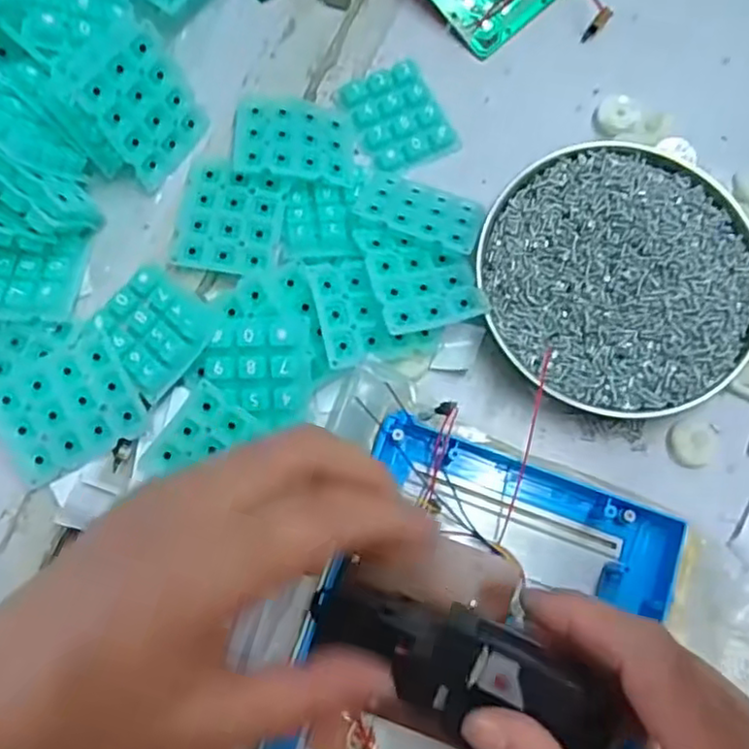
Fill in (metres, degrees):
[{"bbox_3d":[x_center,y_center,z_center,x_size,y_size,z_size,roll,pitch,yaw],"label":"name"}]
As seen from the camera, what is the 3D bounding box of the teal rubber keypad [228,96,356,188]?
[{"bbox_3d":[-0.041,-0.118,0.334,0.058,0.011,0.045,6,66,-14],"label":"teal rubber keypad"}]

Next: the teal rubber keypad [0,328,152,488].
[{"bbox_3d":[-0.138,0.013,0.295,0.059,0.013,0.051,-27,79,-6],"label":"teal rubber keypad"}]

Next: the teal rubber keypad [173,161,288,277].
[{"bbox_3d":[-0.070,-0.076,0.322,0.047,0.010,0.054,11,78,2],"label":"teal rubber keypad"}]

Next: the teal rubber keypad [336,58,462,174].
[{"bbox_3d":[0.012,-0.137,0.348,0.046,0.005,0.056,-26,79,-6],"label":"teal rubber keypad"}]

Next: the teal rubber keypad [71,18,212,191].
[{"bbox_3d":[-0.109,-0.127,0.314,0.004,0.059,0.048,27,73,32],"label":"teal rubber keypad"}]

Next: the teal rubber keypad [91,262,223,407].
[{"bbox_3d":[-0.103,-0.022,0.307,0.052,0.007,0.048,42,81,13],"label":"teal rubber keypad"}]

